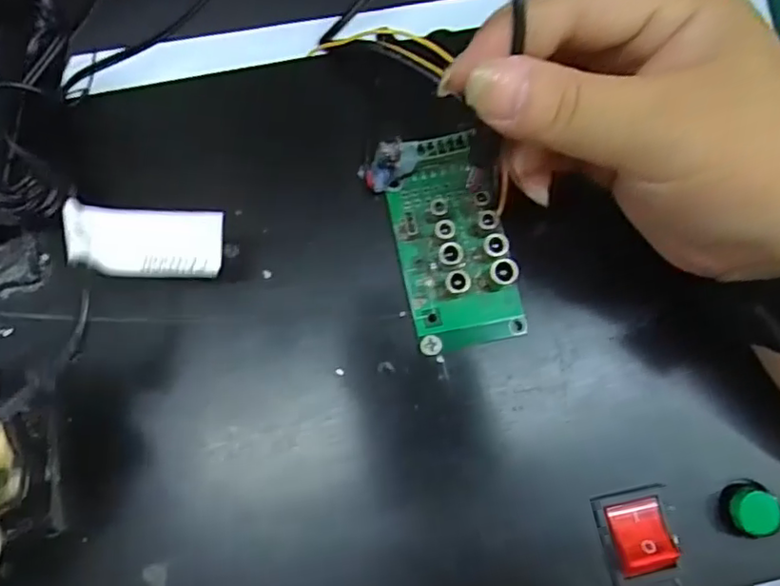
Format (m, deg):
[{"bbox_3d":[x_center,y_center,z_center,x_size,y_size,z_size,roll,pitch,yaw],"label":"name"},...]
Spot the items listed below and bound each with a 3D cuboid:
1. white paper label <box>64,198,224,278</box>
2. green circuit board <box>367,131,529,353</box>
[{"bbox_3d":[-0.076,-0.016,0.195,0.045,0.010,0.020,4,75,-19],"label":"white paper label"},{"bbox_3d":[0.022,-0.019,0.226,0.039,0.021,0.074,-18,77,-6],"label":"green circuit board"}]

